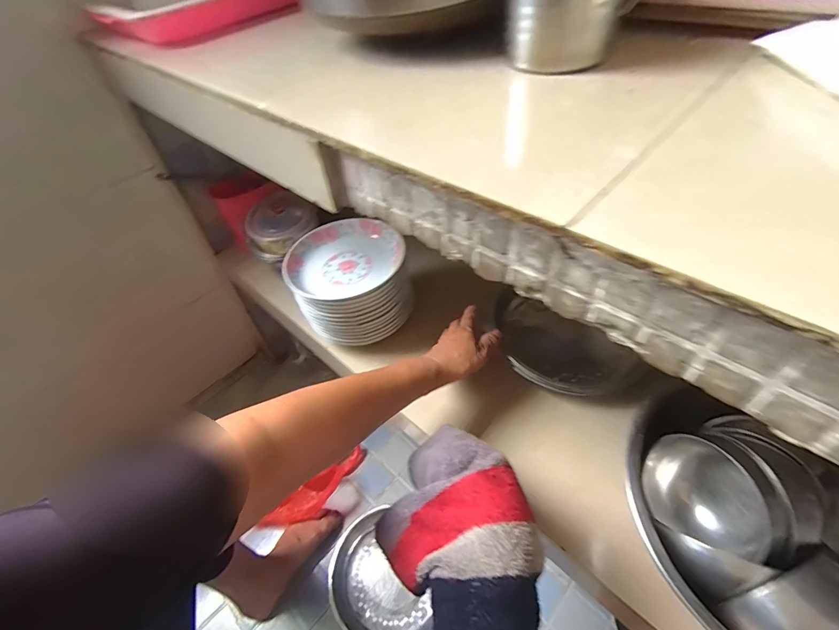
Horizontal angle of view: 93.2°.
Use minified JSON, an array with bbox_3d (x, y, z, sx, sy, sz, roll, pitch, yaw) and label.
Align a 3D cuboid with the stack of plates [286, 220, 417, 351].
[{"bbox_3d":[-0.106,-0.050,0.615,0.162,0.111,0.168,-35,53,-23],"label":"stack of plates"}]

